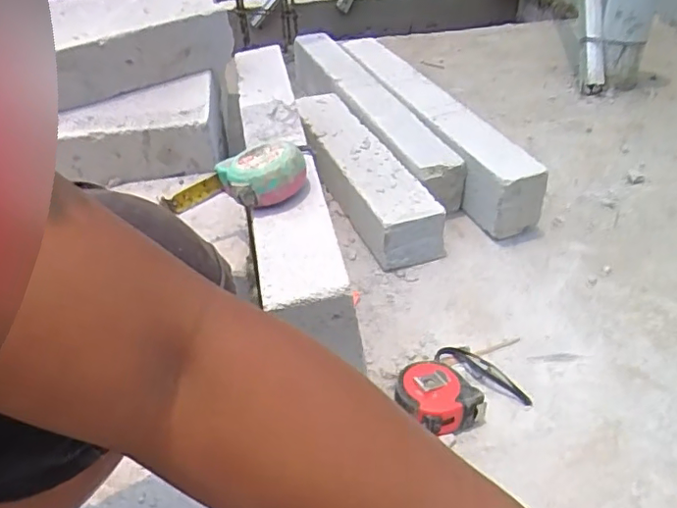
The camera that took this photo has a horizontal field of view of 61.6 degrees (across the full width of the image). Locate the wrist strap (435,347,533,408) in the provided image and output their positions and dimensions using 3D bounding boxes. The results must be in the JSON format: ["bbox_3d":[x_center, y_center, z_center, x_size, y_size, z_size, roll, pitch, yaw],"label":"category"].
[{"bbox_3d":[0.168,0.139,0.655,0.114,0.012,0.026,24,46,27],"label":"wrist strap"}]

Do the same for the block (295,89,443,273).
[{"bbox_3d":[0.024,-0.148,0.937,0.102,0.079,0.451,-15,41,-14],"label":"block"}]

